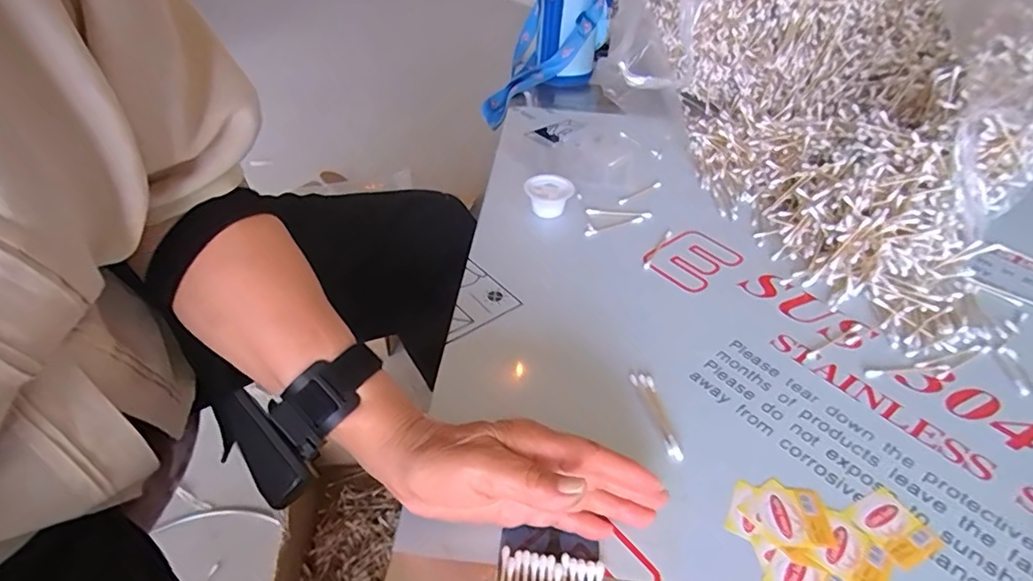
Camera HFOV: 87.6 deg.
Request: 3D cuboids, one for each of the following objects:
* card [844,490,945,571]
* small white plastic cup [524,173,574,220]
[{"bbox_3d":[0.242,0.151,0.345,0.041,0.004,0.044,-20,47,-22],"label":"card"},{"bbox_3d":[0.035,-0.105,0.603,0.052,0.029,0.048,1,43,-1],"label":"small white plastic cup"}]

